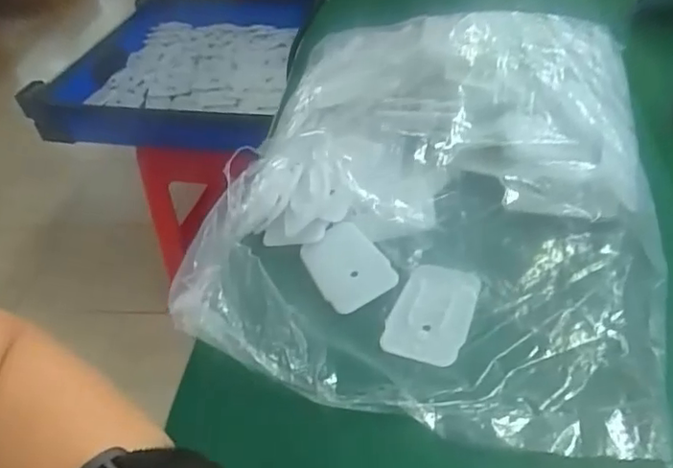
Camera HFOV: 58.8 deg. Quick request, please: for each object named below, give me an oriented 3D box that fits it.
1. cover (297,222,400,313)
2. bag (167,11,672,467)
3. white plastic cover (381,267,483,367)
[{"bbox_3d":[0.006,0.019,0.374,0.043,0.005,0.063,-26,45,-17],"label":"cover"},{"bbox_3d":[0.061,-0.045,0.376,0.251,0.062,0.318,6,45,16],"label":"bag"},{"bbox_3d":[0.056,0.045,0.346,0.044,0.004,0.068,12,47,22],"label":"white plastic cover"}]

